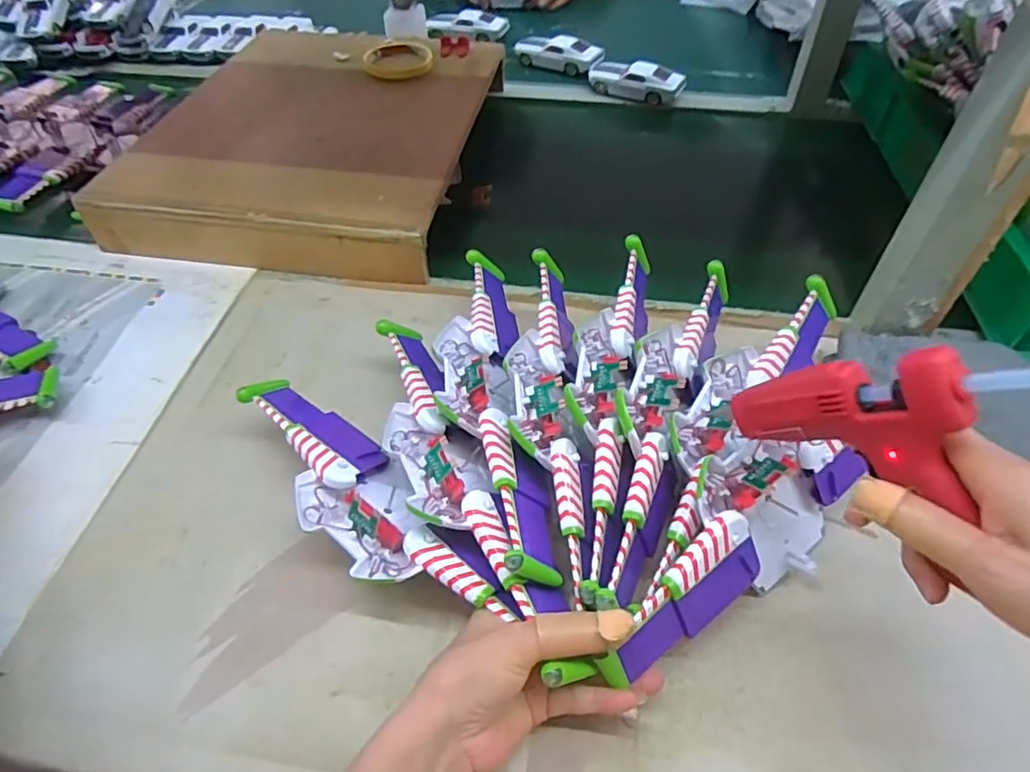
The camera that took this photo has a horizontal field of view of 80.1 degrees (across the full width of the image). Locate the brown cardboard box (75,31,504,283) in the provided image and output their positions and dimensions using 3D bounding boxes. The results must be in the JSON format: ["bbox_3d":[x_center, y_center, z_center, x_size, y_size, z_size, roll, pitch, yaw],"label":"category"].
[{"bbox_3d":[-0.227,-0.298,0.731,0.356,0.068,0.437,7,49,6],"label":"brown cardboard box"}]

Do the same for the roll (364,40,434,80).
[{"bbox_3d":[-0.150,-0.422,0.793,0.086,0.019,0.086,-2,50,-1],"label":"roll"}]

